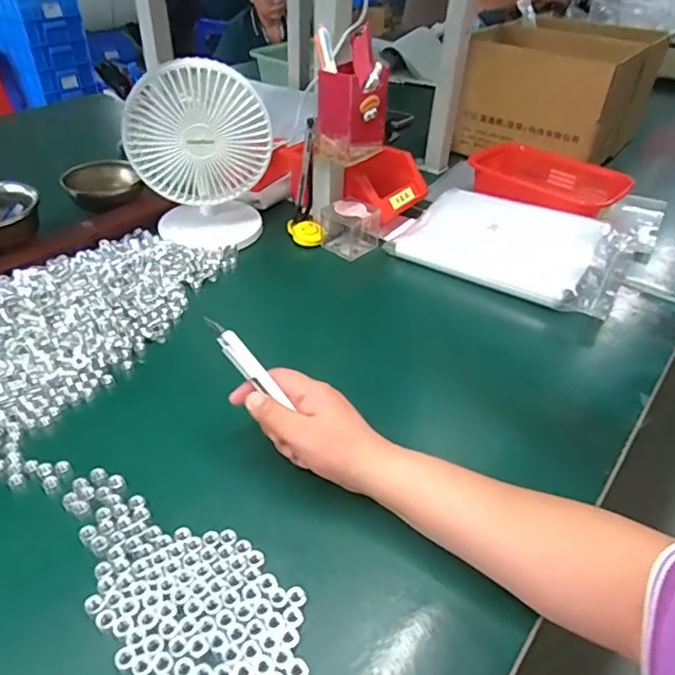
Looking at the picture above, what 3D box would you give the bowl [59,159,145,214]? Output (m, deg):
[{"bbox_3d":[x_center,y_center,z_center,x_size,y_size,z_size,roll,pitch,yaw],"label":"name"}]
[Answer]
[{"bbox_3d":[-0.339,-0.220,0.783,0.099,0.038,0.099,-21,45,-26],"label":"bowl"}]

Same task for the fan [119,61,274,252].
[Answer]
[{"bbox_3d":[-0.165,-0.221,0.661,0.162,0.207,0.106,-8,41,-13],"label":"fan"}]

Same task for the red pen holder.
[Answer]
[{"bbox_3d":[0.018,-0.273,0.624,0.061,0.111,0.081,33,48,31],"label":"red pen holder"}]

